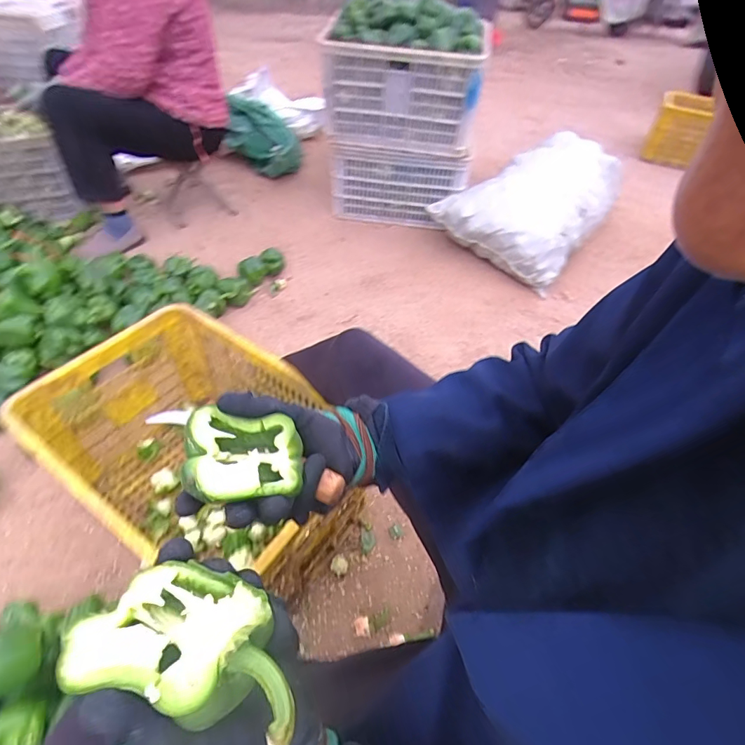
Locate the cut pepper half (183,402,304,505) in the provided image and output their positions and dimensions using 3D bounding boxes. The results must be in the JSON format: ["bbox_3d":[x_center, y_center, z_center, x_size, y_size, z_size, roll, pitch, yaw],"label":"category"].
[{"bbox_3d":[-0.105,0.065,0.345,0.090,0.042,0.071,-4,65,1],"label":"cut pepper half"}]

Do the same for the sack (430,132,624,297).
[{"bbox_3d":[0.601,-0.631,1.590,0.456,0.278,0.695,32,53,23],"label":"sack"}]

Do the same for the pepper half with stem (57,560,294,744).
[{"bbox_3d":[-0.092,0.135,0.220,0.116,0.029,0.062,12,48,5],"label":"pepper half with stem"}]

